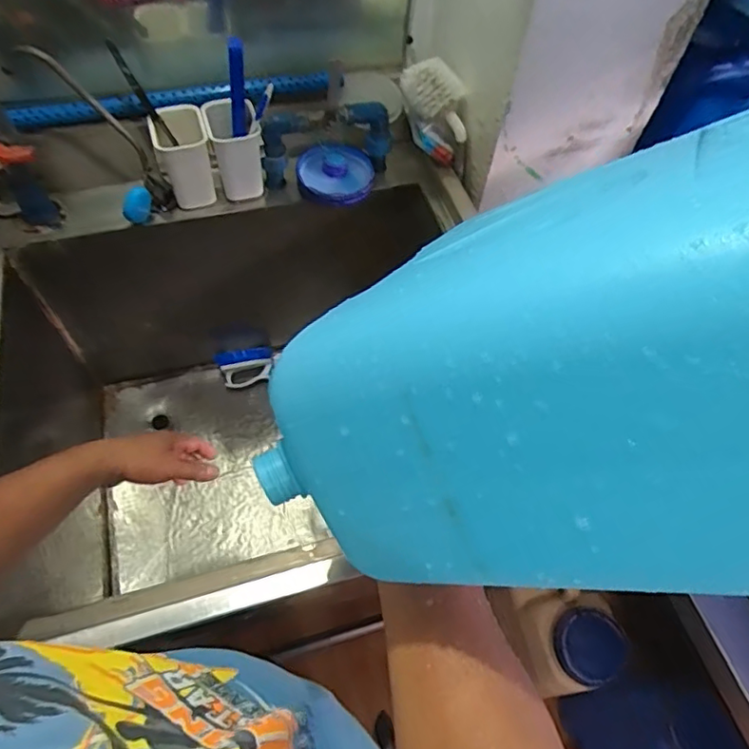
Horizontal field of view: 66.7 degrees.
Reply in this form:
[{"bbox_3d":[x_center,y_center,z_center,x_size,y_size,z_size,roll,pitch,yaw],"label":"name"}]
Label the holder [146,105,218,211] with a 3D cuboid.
[{"bbox_3d":[-0.264,-0.307,0.792,0.067,0.110,0.092,-14,60,-12],"label":"holder"}]

